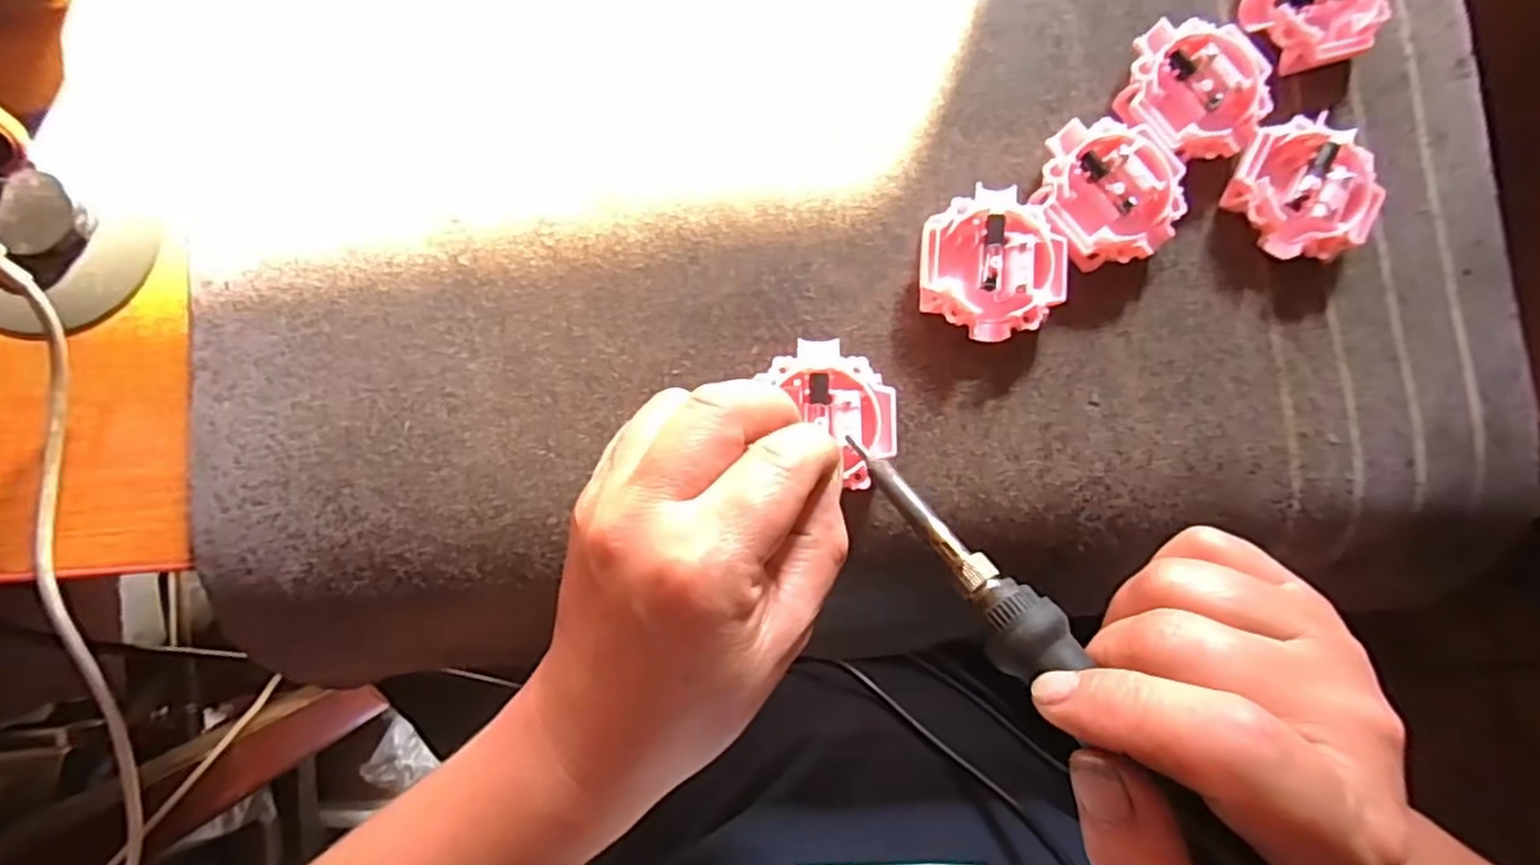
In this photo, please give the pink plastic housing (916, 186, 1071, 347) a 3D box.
[{"bbox_3d":[0.081,-0.061,0.264,0.051,0.015,0.054,0,85,-2],"label":"pink plastic housing"}]

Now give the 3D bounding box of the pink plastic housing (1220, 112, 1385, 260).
[{"bbox_3d":[0.202,-0.091,0.273,0.048,0.015,0.052,0,85,-2],"label":"pink plastic housing"}]

